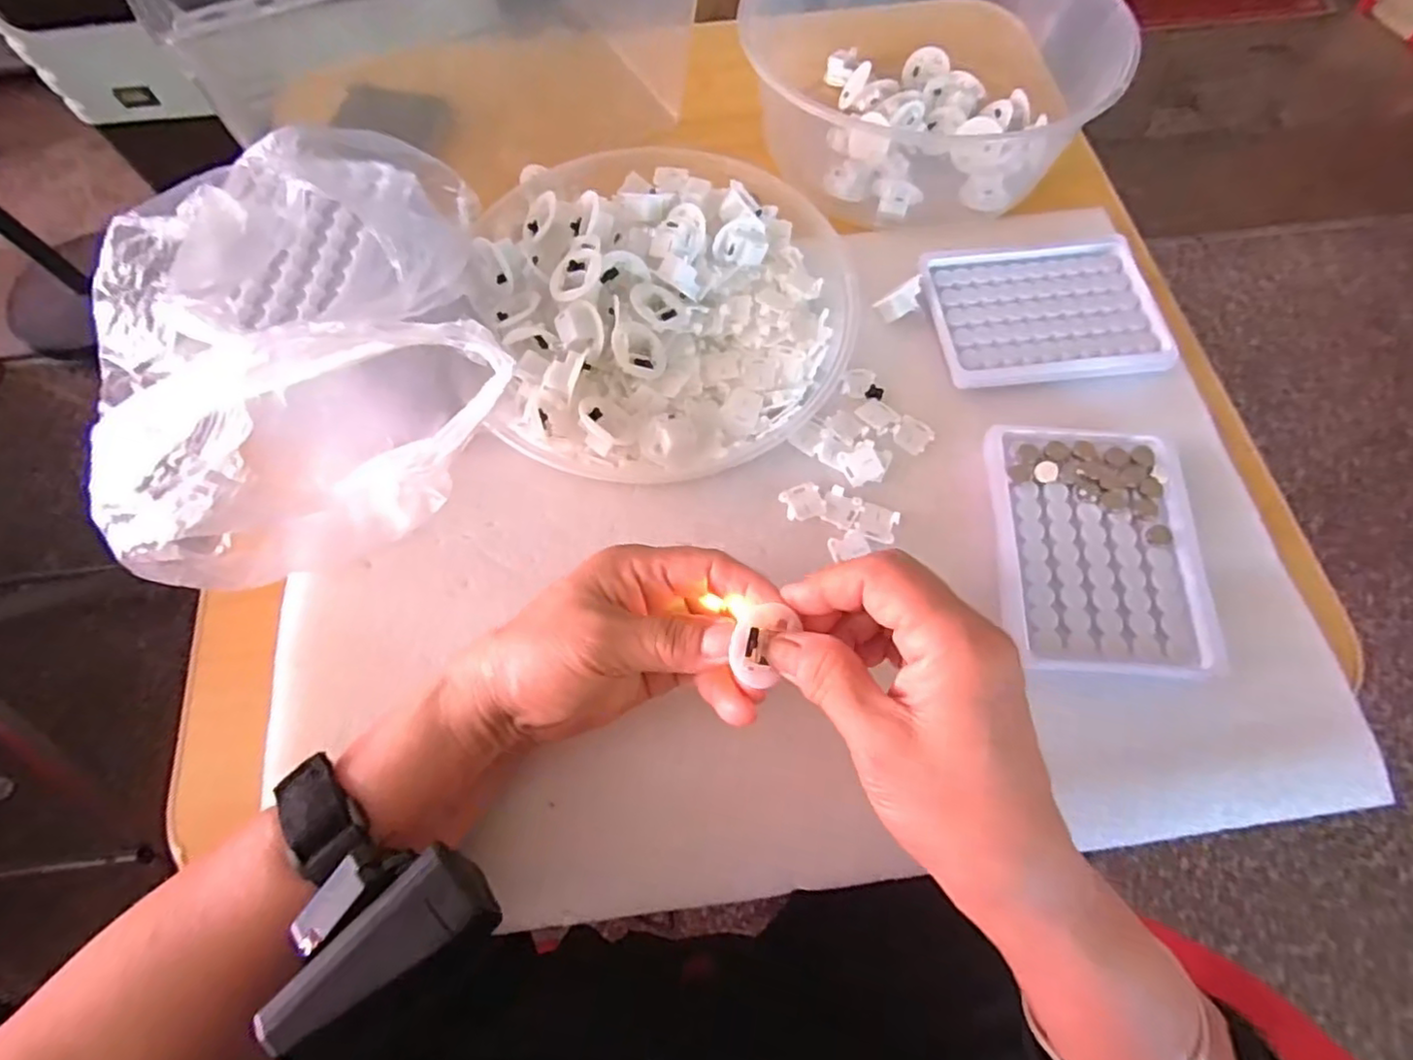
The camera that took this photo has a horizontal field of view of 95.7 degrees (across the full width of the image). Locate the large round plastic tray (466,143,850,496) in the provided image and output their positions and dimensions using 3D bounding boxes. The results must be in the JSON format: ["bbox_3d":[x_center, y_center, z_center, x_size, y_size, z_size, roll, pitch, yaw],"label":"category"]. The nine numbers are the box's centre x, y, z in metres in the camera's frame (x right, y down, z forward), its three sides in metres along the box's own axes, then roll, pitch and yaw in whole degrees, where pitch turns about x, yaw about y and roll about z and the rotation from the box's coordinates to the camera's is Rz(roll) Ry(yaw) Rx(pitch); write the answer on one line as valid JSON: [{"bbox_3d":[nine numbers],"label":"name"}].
[{"bbox_3d":[-0.026,-0.142,0.370,0.209,0.042,0.237,-13,69,-6],"label":"large round plastic tray"}]

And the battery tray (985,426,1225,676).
[{"bbox_3d":[0.197,0.007,0.326,0.095,0.016,0.127,3,68,0],"label":"battery tray"}]

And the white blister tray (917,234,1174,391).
[{"bbox_3d":[0.202,-0.135,0.387,0.133,0.009,0.106,-5,68,-3],"label":"white blister tray"}]

